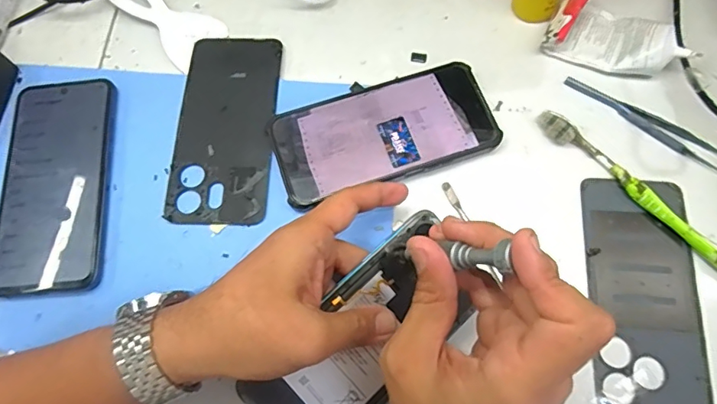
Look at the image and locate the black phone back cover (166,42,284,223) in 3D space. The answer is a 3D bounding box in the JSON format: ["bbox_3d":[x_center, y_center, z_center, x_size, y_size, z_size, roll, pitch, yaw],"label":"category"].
[{"bbox_3d":[-0.102,-0.062,0.385,0.075,0.008,0.163,0,70,0],"label":"black phone back cover"}]

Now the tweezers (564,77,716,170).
[{"bbox_3d":[0.220,-0.064,0.383,0.129,0.004,0.021,35,74,12],"label":"tweezers"}]

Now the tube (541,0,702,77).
[{"bbox_3d":[0.207,-0.134,0.397,0.102,0.029,0.059,23,72,8],"label":"tube"}]

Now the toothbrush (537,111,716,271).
[{"bbox_3d":[0.205,-0.003,0.361,0.014,0.014,0.184,-42,75,-14],"label":"toothbrush"}]

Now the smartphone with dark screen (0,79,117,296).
[{"bbox_3d":[-0.222,-0.016,0.367,0.076,0.008,0.160,-4,70,-1],"label":"smartphone with dark screen"}]

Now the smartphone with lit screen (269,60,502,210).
[{"bbox_3d":[0.019,-0.052,0.382,0.162,0.014,0.079,-18,71,-6],"label":"smartphone with lit screen"}]

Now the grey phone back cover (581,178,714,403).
[{"bbox_3d":[0.198,0.061,0.347,0.072,0.004,0.161,4,70,2],"label":"grey phone back cover"}]

